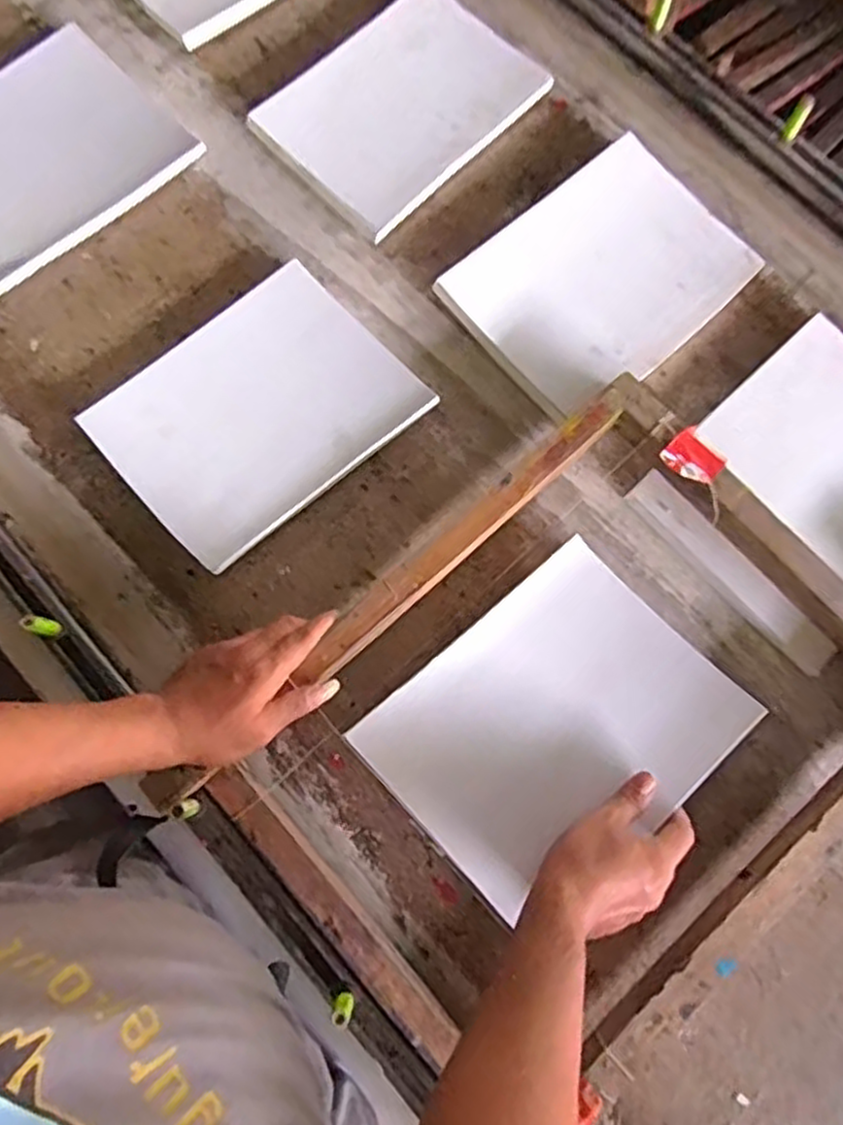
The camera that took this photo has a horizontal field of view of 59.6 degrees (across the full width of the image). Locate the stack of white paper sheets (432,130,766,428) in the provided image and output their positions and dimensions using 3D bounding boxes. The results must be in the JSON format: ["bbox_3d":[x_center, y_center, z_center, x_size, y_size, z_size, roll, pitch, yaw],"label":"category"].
[{"bbox_3d":[0.175,-0.280,0.730,0.266,0.022,0.204,-43,90,-6],"label":"stack of white paper sheets"}]

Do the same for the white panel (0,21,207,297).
[{"bbox_3d":[-0.396,-0.413,0.749,0.267,0.022,0.218,-43,81,-9],"label":"white panel"}]

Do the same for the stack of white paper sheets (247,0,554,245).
[{"bbox_3d":[-0.023,-0.482,0.772,0.195,0.017,0.262,44,81,8],"label":"stack of white paper sheets"}]

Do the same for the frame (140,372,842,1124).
[{"bbox_3d":[0.127,0.139,0.597,0.403,0.060,0.509,44,81,8],"label":"frame"}]

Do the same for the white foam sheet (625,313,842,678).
[{"bbox_3d":[0.364,-0.072,0.681,0.272,0.019,0.223,-42,77,-7],"label":"white foam sheet"}]

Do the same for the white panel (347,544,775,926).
[{"bbox_3d":[0.111,0.135,0.613,0.265,0.014,0.214,-40,75,-13],"label":"white panel"}]

